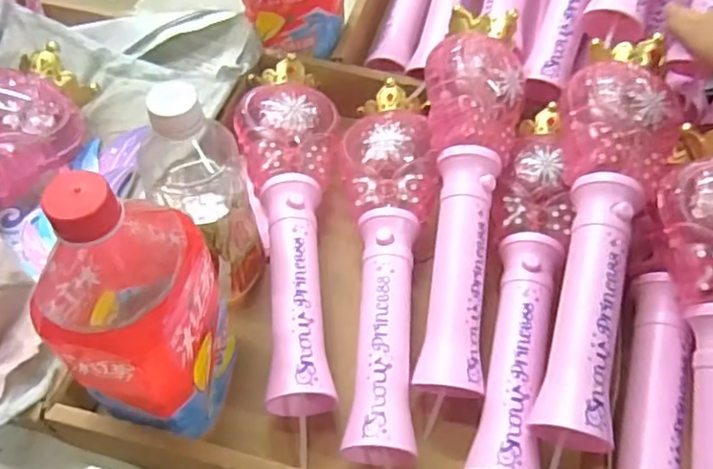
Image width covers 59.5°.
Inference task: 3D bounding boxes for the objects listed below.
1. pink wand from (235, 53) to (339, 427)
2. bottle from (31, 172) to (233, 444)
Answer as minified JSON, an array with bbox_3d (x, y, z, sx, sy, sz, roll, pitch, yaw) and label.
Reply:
[{"bbox_3d":[-0.045,-0.017,0.501,0.084,0.067,0.307,-7,57,-6],"label":"pink wand"},{"bbox_3d":[-0.126,0.044,0.365,0.093,0.217,0.106,-24,60,-16],"label":"bottle"}]

